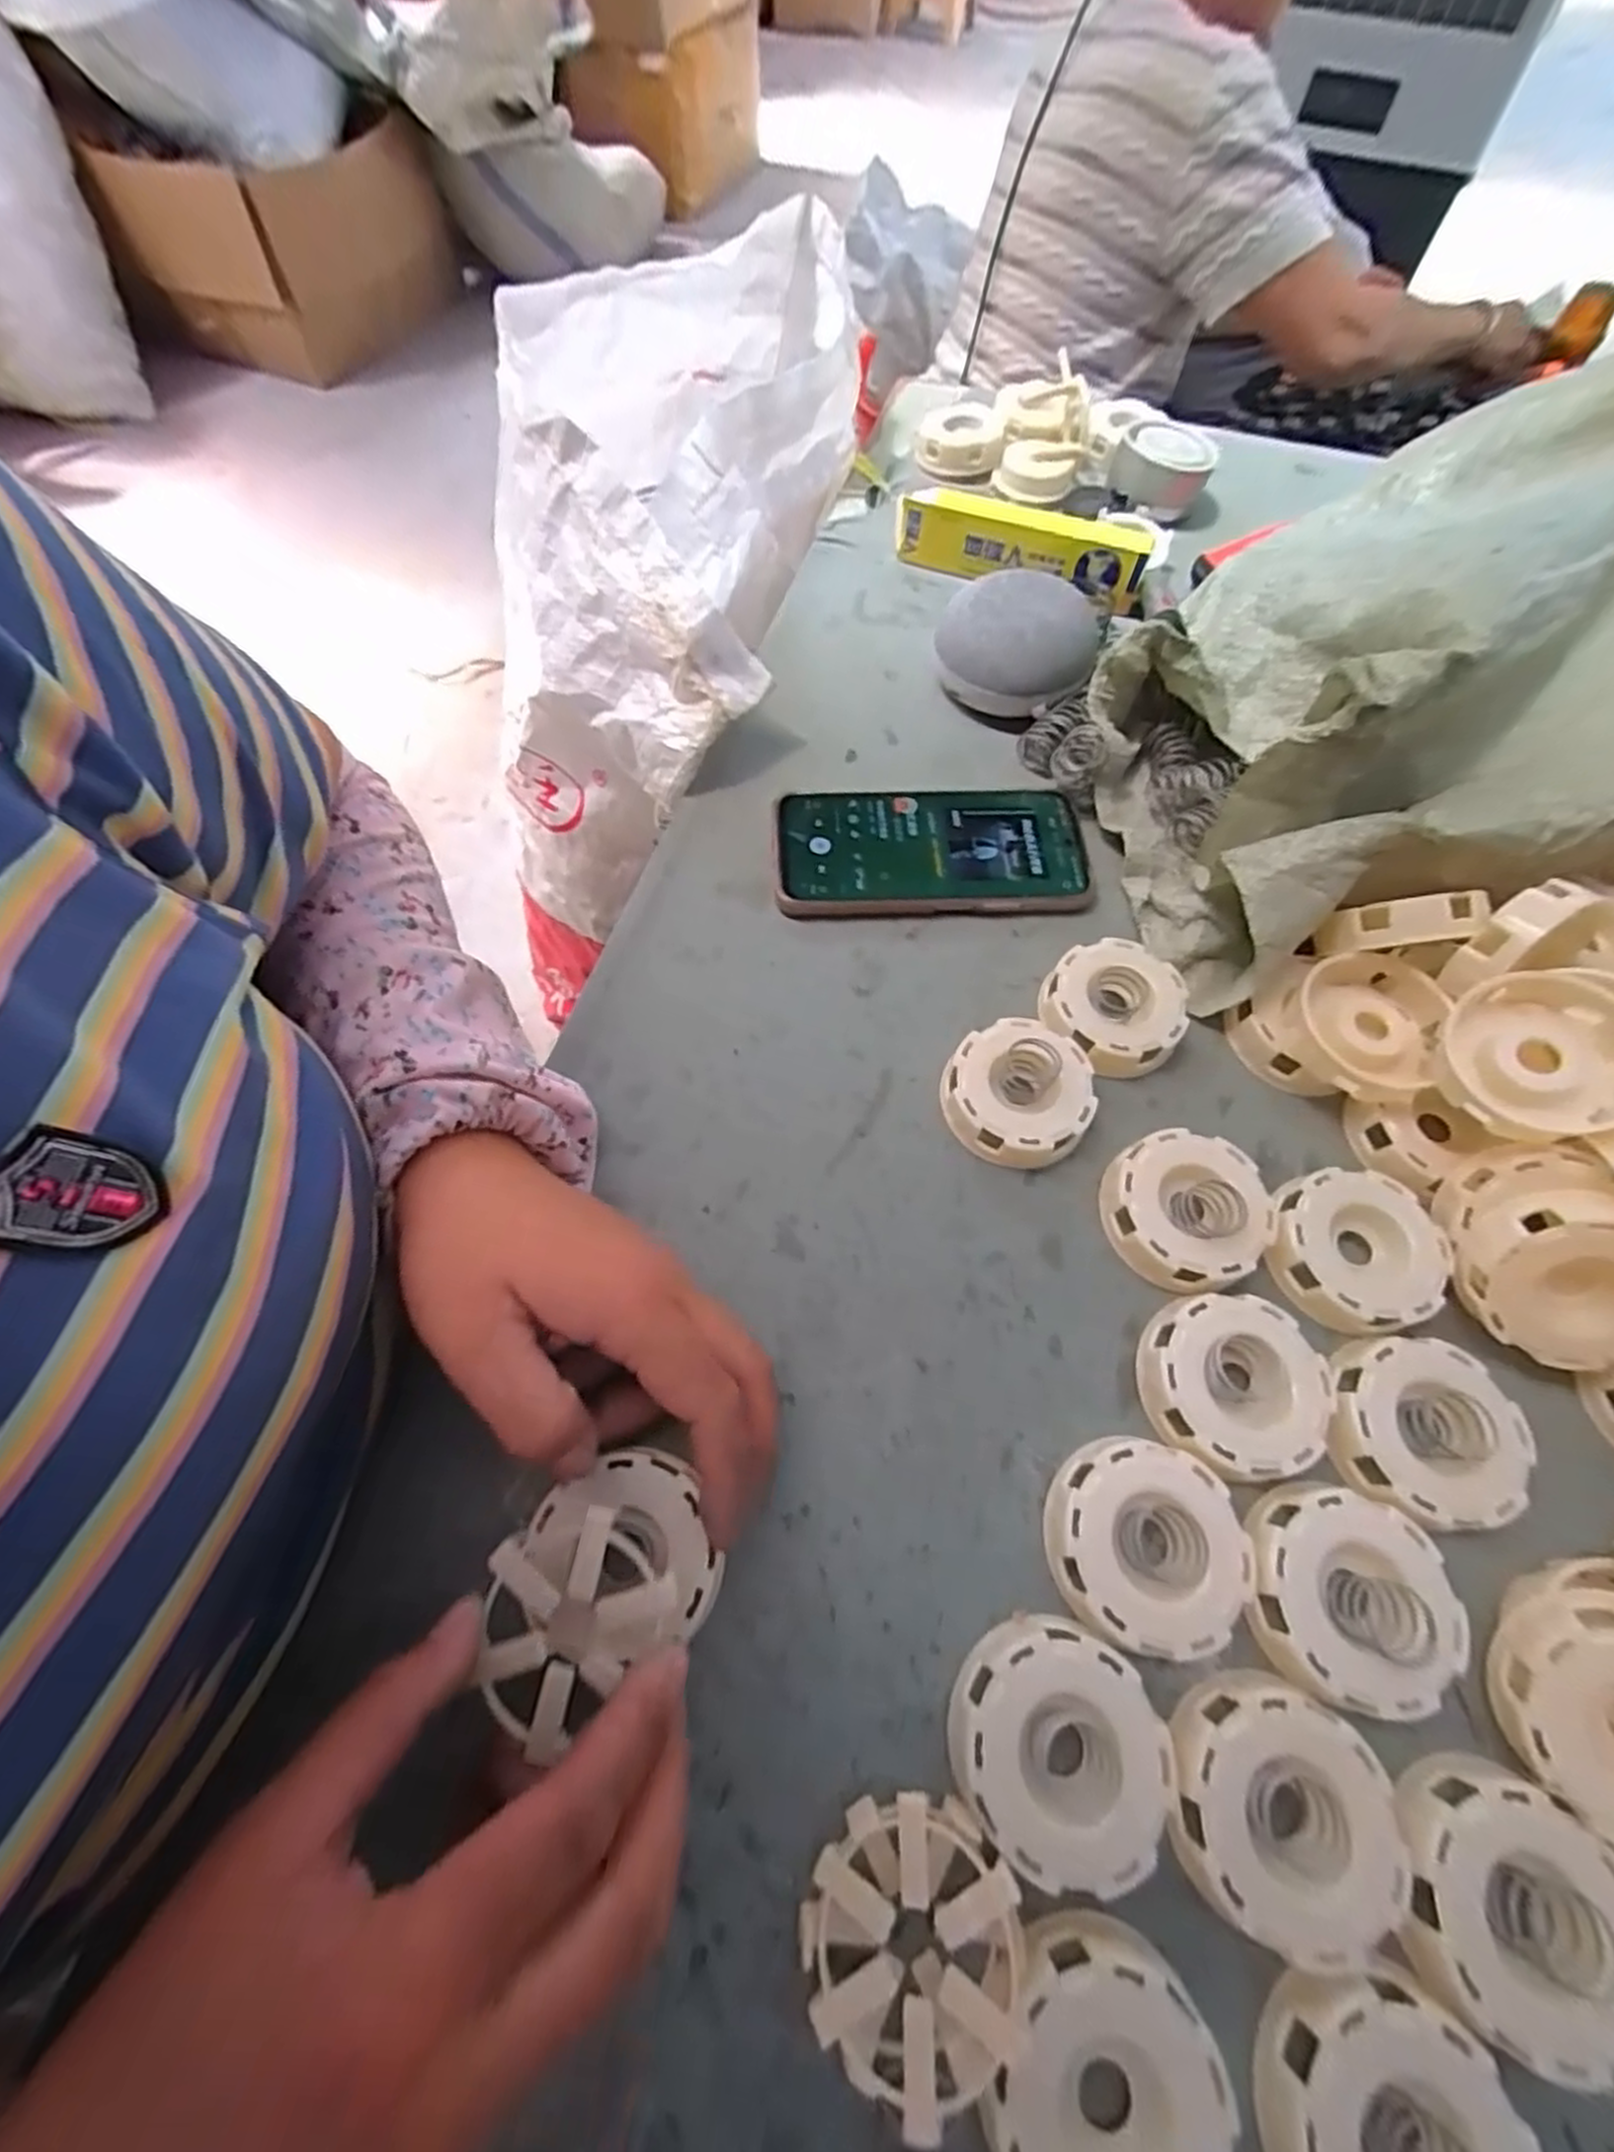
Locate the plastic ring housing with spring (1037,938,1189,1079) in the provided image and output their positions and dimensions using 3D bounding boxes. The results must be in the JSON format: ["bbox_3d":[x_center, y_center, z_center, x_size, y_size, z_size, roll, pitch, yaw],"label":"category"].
[{"bbox_3d":[0.147,-0.034,0.373,0.063,0.025,0.063,0,63,0],"label":"plastic ring housing with spring"}]

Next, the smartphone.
[{"bbox_3d":[0.066,-0.121,0.419,0.163,0.014,0.076,-2,63,-1],"label":"smartphone"}]

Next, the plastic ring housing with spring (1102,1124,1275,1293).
[{"bbox_3d":[0.160,0.053,0.328,0.065,0.029,0.062,0,63,0],"label":"plastic ring housing with spring"}]

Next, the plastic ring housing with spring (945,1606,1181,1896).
[{"bbox_3d":[0.080,0.215,0.250,0.064,0.018,0.064,0,63,0],"label":"plastic ring housing with spring"}]

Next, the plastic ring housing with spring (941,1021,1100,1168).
[{"bbox_3d":[0.095,0.006,0.353,0.063,0.025,0.063,0,63,0],"label":"plastic ring housing with spring"}]

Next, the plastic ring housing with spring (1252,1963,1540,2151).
[{"bbox_3d":[0.162,0.290,0.211,0.063,0.028,0.070,-40,70,-18],"label":"plastic ring housing with spring"}]

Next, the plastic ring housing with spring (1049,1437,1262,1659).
[{"bbox_3d":[0.119,0.163,0.274,0.066,0.025,0.062,7,64,3],"label":"plastic ring housing with spring"}]

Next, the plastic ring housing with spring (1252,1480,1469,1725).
[{"bbox_3d":[0.188,0.177,0.264,0.066,0.024,0.063,11,64,5],"label":"plastic ring housing with spring"}]

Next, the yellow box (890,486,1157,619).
[{"bbox_3d":[0.139,-0.349,0.514,0.159,0.040,0.030,19,65,9],"label":"yellow box"}]

